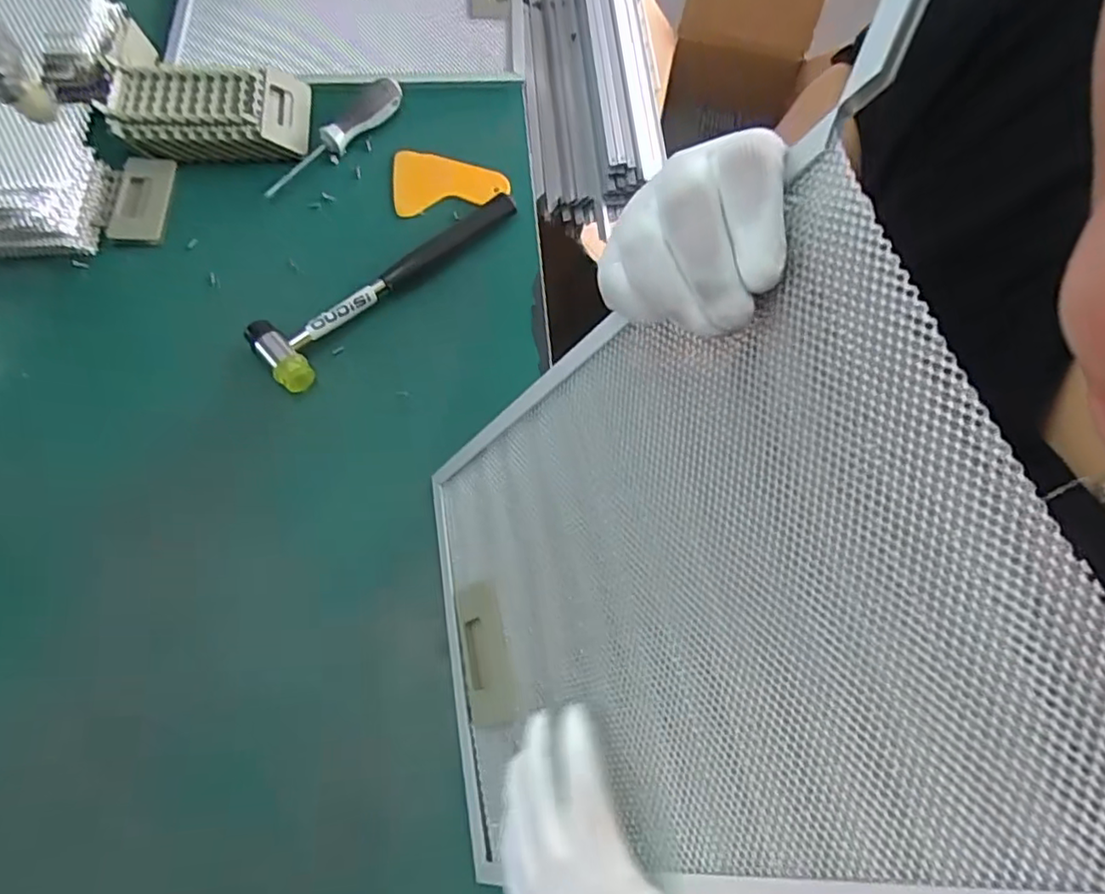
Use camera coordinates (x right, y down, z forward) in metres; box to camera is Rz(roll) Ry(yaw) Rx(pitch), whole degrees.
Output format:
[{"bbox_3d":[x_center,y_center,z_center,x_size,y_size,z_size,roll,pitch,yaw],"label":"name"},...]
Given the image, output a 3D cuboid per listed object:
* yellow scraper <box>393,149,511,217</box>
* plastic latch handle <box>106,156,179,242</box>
[{"bbox_3d":[-0.093,-0.245,0.576,0.101,0.008,0.063,-8,81,0],"label":"yellow scraper"},{"bbox_3d":[-0.355,-0.215,0.545,0.046,0.011,0.082,0,70,-2],"label":"plastic latch handle"}]

